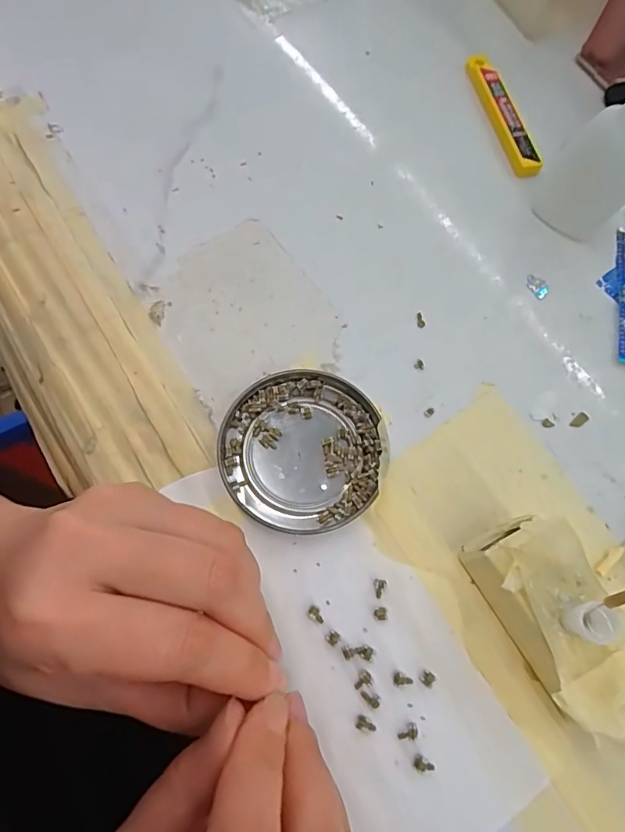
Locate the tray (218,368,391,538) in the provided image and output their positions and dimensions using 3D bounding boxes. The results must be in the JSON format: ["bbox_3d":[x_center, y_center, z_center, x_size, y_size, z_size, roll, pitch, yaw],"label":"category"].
[{"bbox_3d":[-0.004,0.016,0.242,0.077,0.009,0.078,1,69,-2],"label":"tray"}]

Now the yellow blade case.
[{"bbox_3d":[0.123,-0.199,0.327,0.018,0.011,0.101,-12,70,-7],"label":"yellow blade case"}]

